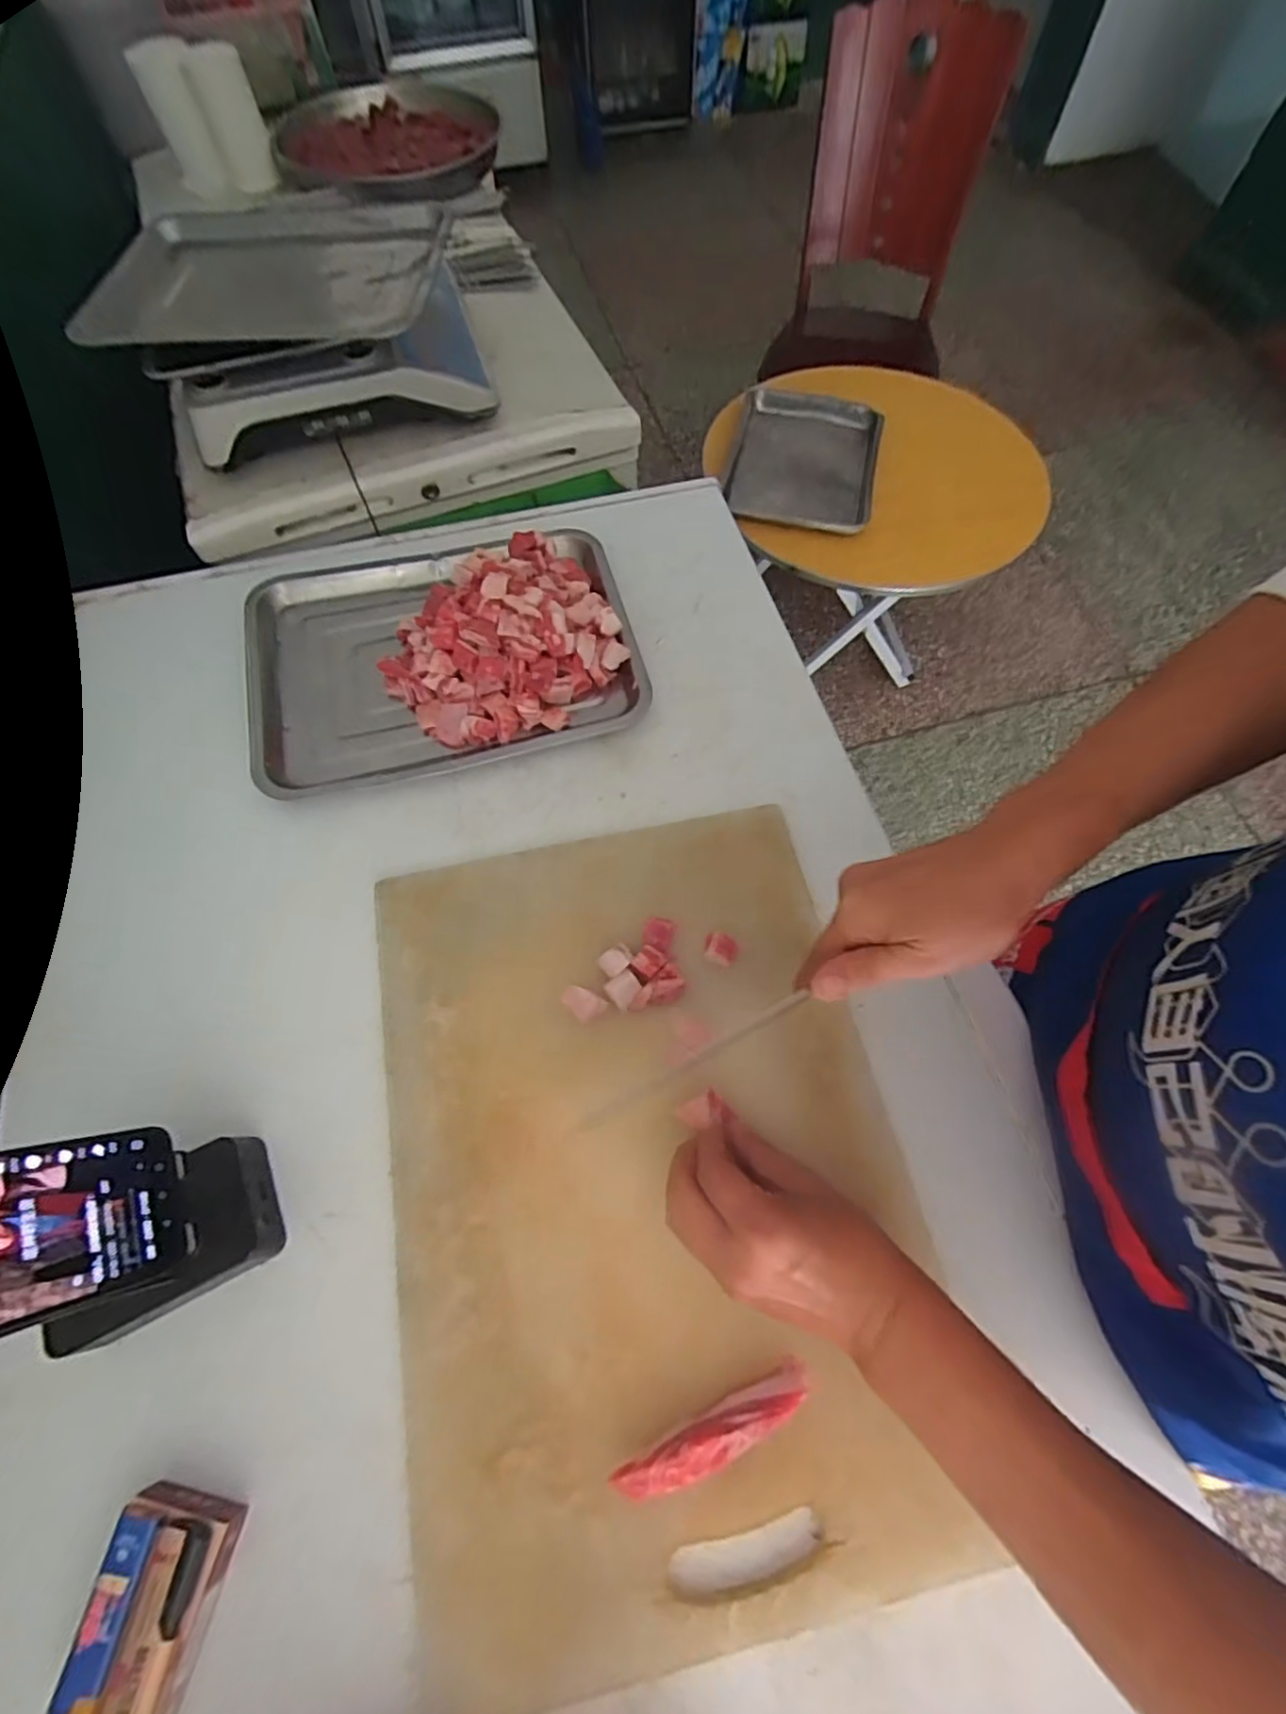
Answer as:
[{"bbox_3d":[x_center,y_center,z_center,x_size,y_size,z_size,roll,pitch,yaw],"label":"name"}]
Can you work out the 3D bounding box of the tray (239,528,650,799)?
[{"bbox_3d":[-0.188,-0.205,0.604,0.339,0.059,0.260,-14,65,-10],"label":"tray"}]

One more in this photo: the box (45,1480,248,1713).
[{"bbox_3d":[-0.257,0.394,0.346,0.058,0.039,0.091,9,65,5],"label":"box"}]

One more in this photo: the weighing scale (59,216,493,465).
[{"bbox_3d":[-0.387,-0.603,0.762,0.382,0.124,0.324,-12,65,-9],"label":"weighing scale"}]

